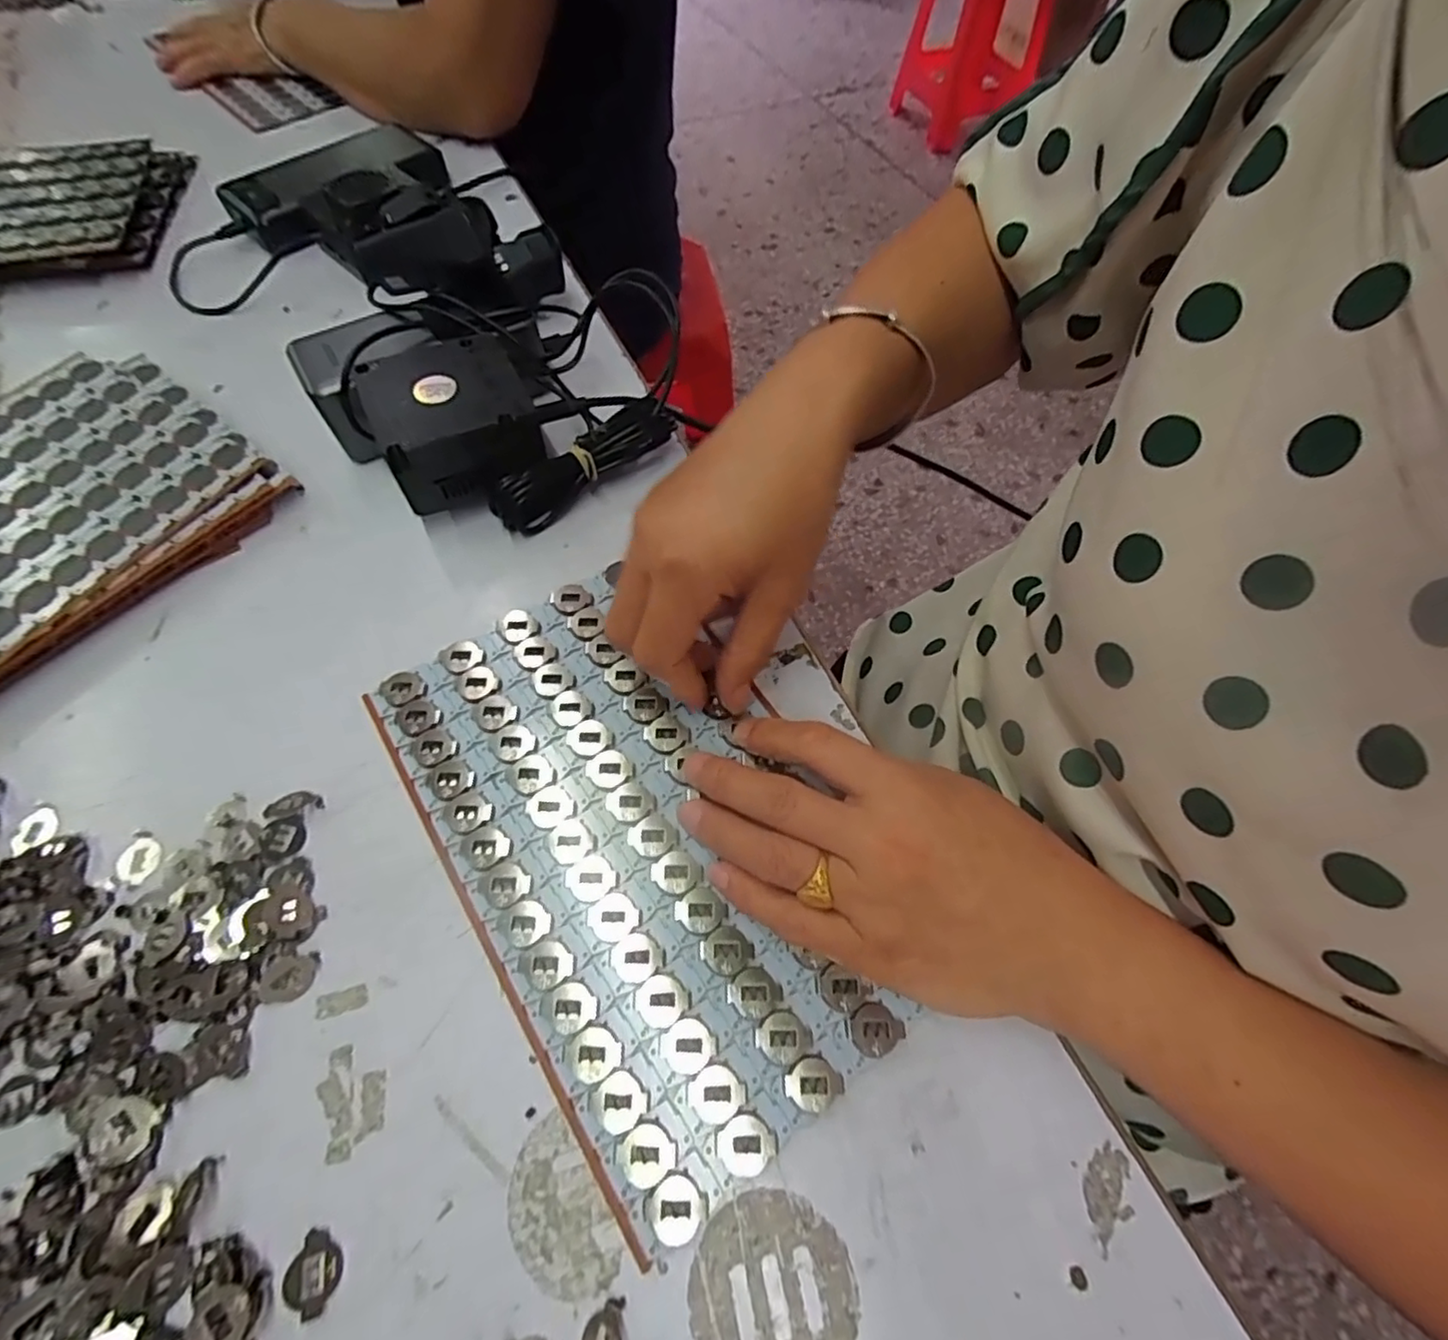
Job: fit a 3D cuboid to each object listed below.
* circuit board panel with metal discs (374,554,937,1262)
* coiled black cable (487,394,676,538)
[{"bbox_3d":[-0.046,0.071,0.269,0.134,0.009,0.246,-28,66,-17],"label":"circuit board panel with metal discs"},{"bbox_3d":[-0.077,-0.112,0.350,0.109,0.035,0.027,-34,69,-19],"label":"coiled black cable"}]

